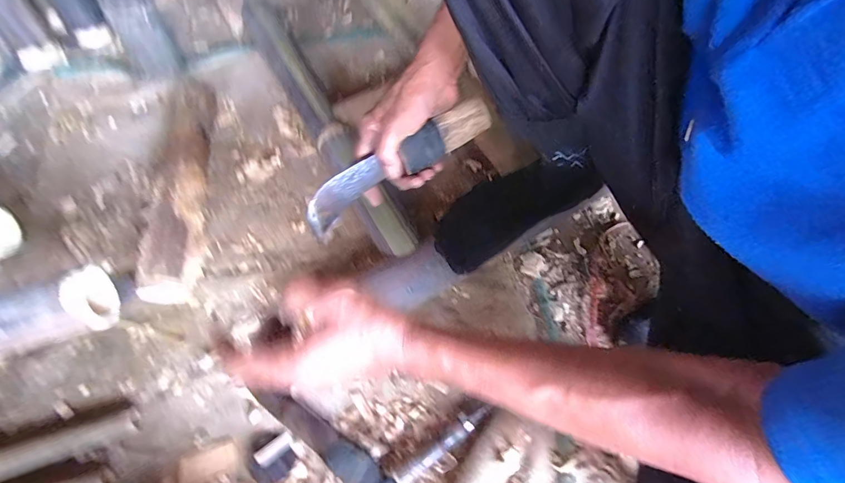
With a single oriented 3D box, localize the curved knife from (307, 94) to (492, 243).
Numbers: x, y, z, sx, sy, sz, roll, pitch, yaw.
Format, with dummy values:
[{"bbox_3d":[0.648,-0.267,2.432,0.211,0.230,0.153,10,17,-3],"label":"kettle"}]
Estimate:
[{"bbox_3d":[-0.029,-0.087,0.443,0.237,0.052,0.031,-32,71,-2],"label":"curved knife"}]

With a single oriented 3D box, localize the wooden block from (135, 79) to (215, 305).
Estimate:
[{"bbox_3d":[-0.367,-0.091,0.607,0.074,0.070,0.360,-7,66,-3],"label":"wooden block"}]

